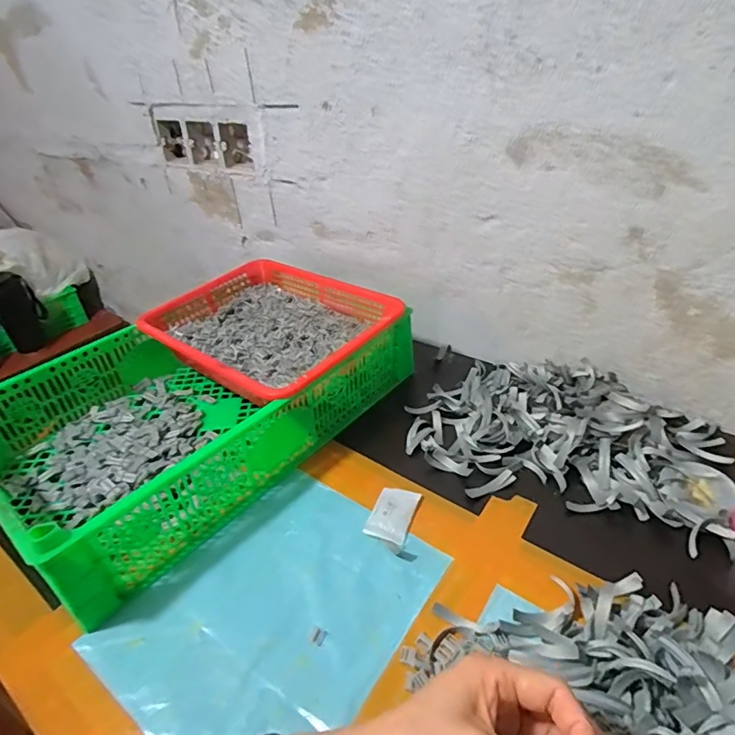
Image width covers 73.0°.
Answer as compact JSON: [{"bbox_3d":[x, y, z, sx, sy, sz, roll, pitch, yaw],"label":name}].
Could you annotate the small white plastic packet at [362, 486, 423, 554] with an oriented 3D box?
[{"bbox_3d":[0.025,0.145,0.487,0.040,0.009,0.071,10,36,22],"label":"small white plastic packet"}]

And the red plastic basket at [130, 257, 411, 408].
[{"bbox_3d":[-0.123,-0.050,0.668,0.301,0.068,0.247,23,43,35],"label":"red plastic basket"}]

